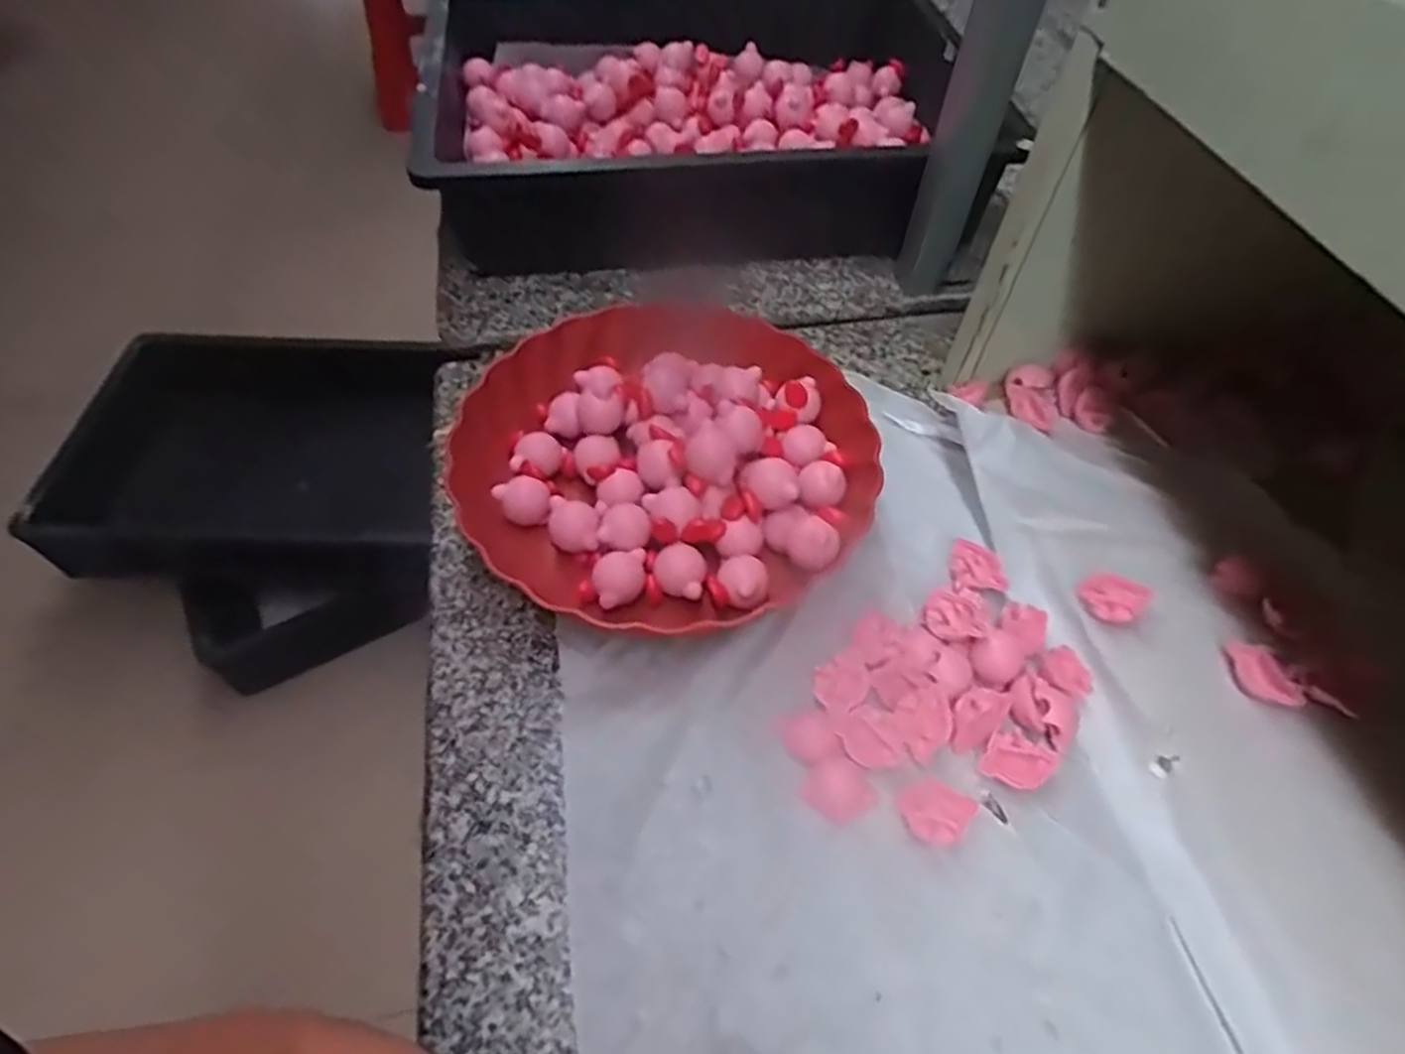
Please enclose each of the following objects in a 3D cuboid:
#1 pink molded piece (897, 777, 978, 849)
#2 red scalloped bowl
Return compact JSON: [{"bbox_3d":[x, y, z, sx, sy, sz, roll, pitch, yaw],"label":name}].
[{"bbox_3d":[0.111,0.135,0.345,0.031,0.009,0.033,1,55,-2],"label":"pink molded piece"},{"bbox_3d":[-0.020,-0.054,0.448,0.236,0.053,0.228,1,55,-2],"label":"red scalloped bowl"}]

